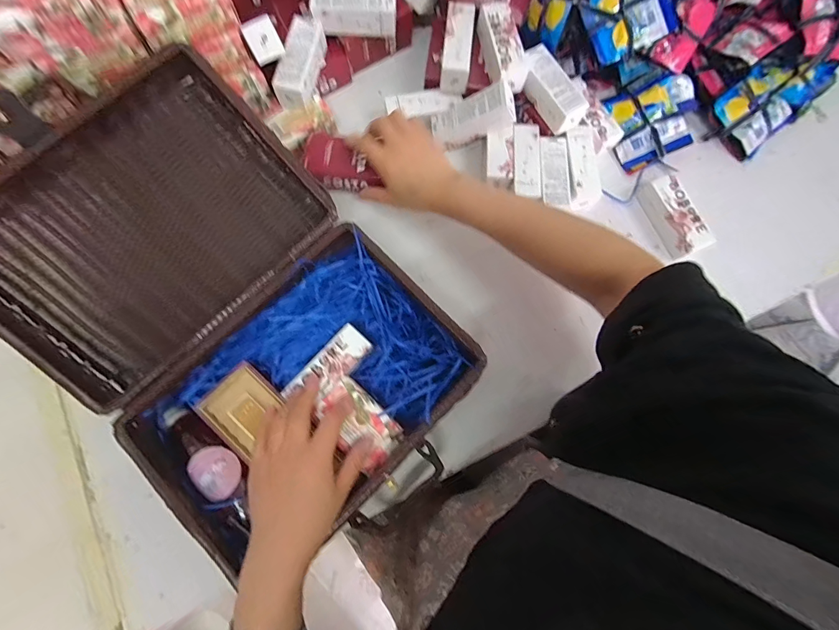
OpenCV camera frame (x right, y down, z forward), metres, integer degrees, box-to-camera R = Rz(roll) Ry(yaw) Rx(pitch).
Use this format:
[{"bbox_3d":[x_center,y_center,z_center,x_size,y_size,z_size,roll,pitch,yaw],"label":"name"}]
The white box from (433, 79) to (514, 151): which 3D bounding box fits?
[{"bbox_3d":[0.067,-0.249,0.468,0.103,0.041,0.049,-12,76,29],"label":"white box"}]

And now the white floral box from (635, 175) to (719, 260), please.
[{"bbox_3d":[0.321,-0.125,0.467,0.036,0.036,0.102,-26,79,-6],"label":"white floral box"}]

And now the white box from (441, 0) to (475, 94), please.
[{"bbox_3d":[0.049,-0.340,0.471,0.033,0.036,0.107,5,77,0],"label":"white box"}]

